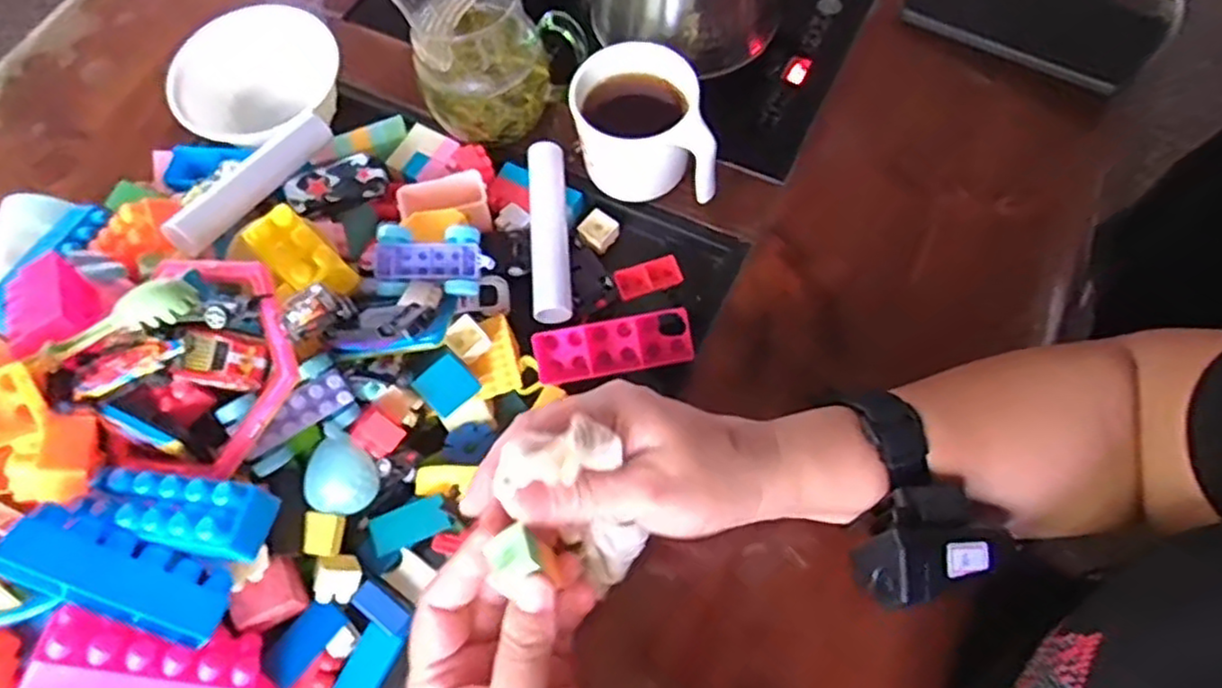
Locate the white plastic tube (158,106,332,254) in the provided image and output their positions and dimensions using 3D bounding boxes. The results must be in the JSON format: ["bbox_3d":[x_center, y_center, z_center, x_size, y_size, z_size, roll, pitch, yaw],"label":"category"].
[{"bbox_3d":[-0.220,-0.099,0.436,0.026,0.023,0.121,22,54,11],"label":"white plastic tube"}]

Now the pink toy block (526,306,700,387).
[{"bbox_3d":[0.001,0.001,0.423,0.094,0.023,0.032,-11,102,6],"label":"pink toy block"}]

